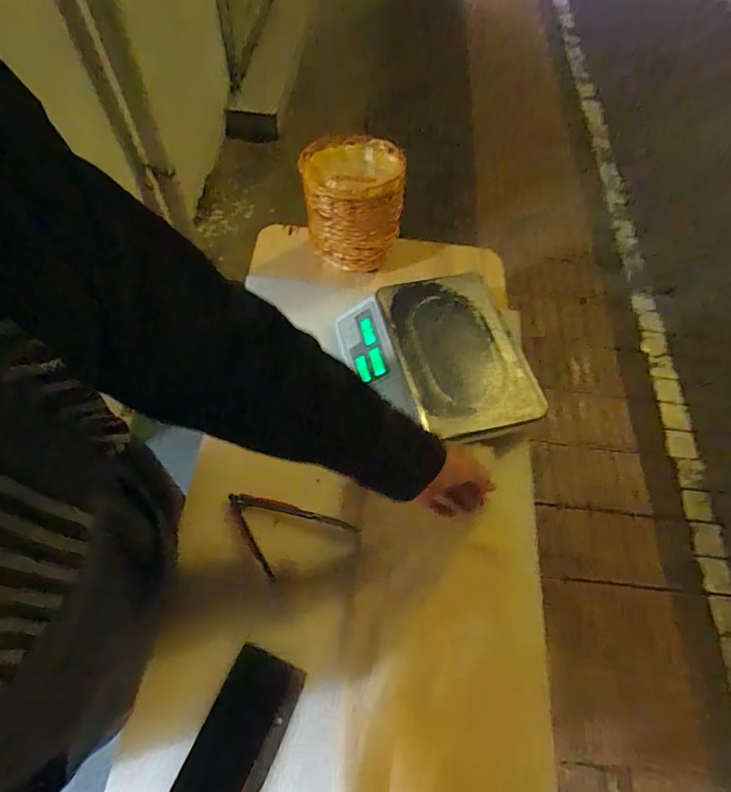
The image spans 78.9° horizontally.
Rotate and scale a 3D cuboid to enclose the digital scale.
[{"bbox_3d":[0.131,-0.072,0.835,0.309,0.086,0.343,-13,65,-11],"label":"digital scale"}]

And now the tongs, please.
[{"bbox_3d":[-0.132,0.238,0.728,0.219,0.015,0.113,16,63,4],"label":"tongs"}]

